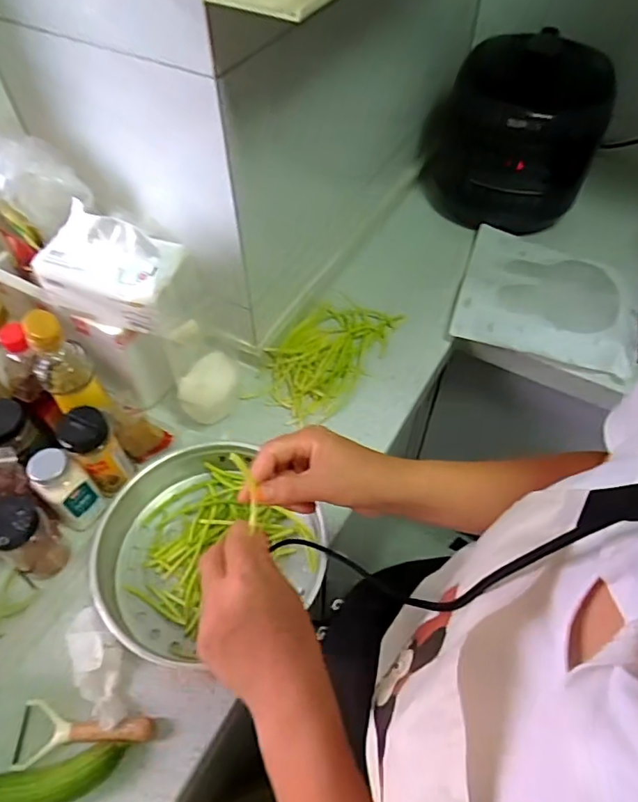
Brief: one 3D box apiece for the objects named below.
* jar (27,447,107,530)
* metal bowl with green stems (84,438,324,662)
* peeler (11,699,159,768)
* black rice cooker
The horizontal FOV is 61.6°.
[{"bbox_3d":[-0.299,0.105,0.640,0.051,0.114,0.052,34,60,22],"label":"jar"},{"bbox_3d":[-0.137,0.170,0.630,0.263,0.068,0.244,0,54,0],"label":"metal bowl with green stems"},{"bbox_3d":[-0.236,0.334,0.532,0.135,0.027,0.057,3,54,2],"label":"peeler"},{"bbox_3d":[0.351,-0.478,0.967,0.278,0.270,0.241,12,54,9],"label":"black rice cooker"}]

